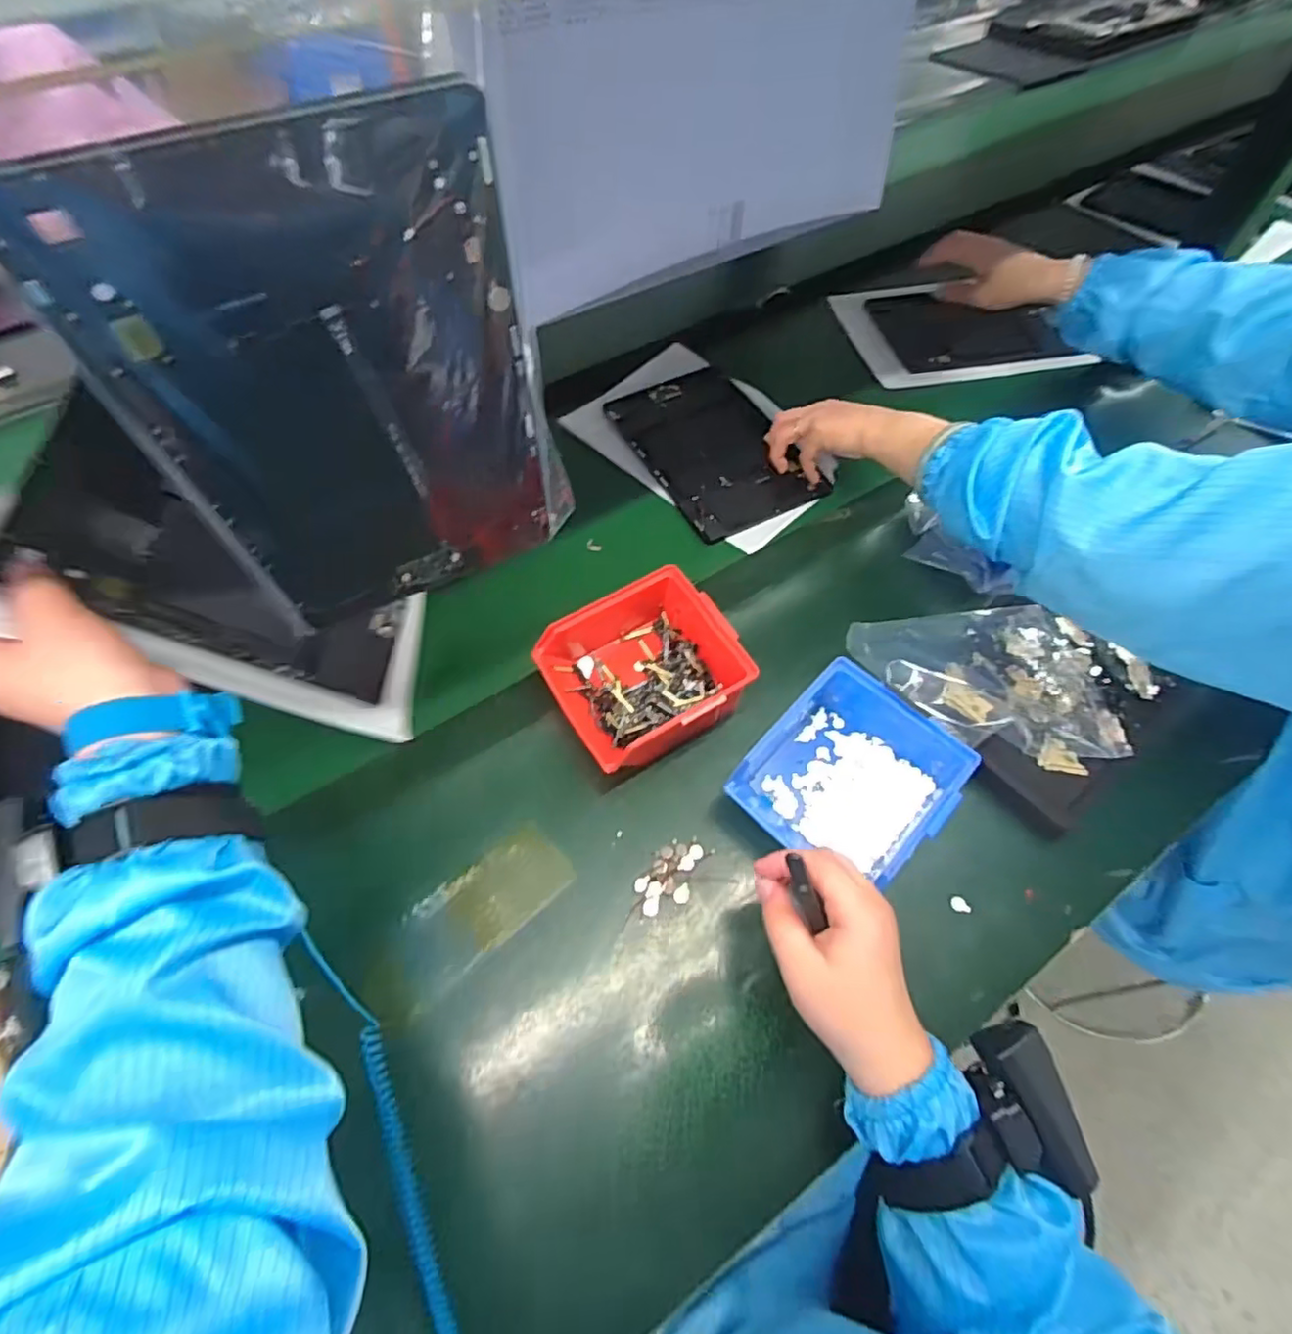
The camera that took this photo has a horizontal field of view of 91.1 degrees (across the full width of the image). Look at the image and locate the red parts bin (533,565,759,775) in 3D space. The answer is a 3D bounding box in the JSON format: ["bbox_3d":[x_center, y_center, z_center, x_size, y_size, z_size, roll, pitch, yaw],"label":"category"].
[{"bbox_3d":[-0.004,0.002,0.509,0.139,0.072,0.144,-29,62,-18],"label":"red parts bin"}]

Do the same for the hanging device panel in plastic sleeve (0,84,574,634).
[{"bbox_3d":[-0.122,-0.109,0.295,0.167,0.237,0.012,-24,67,-14],"label":"hanging device panel in plastic sleeve"}]

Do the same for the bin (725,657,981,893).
[{"bbox_3d":[0.148,0.080,0.466,0.131,0.062,0.130,38,65,22],"label":"bin"}]

